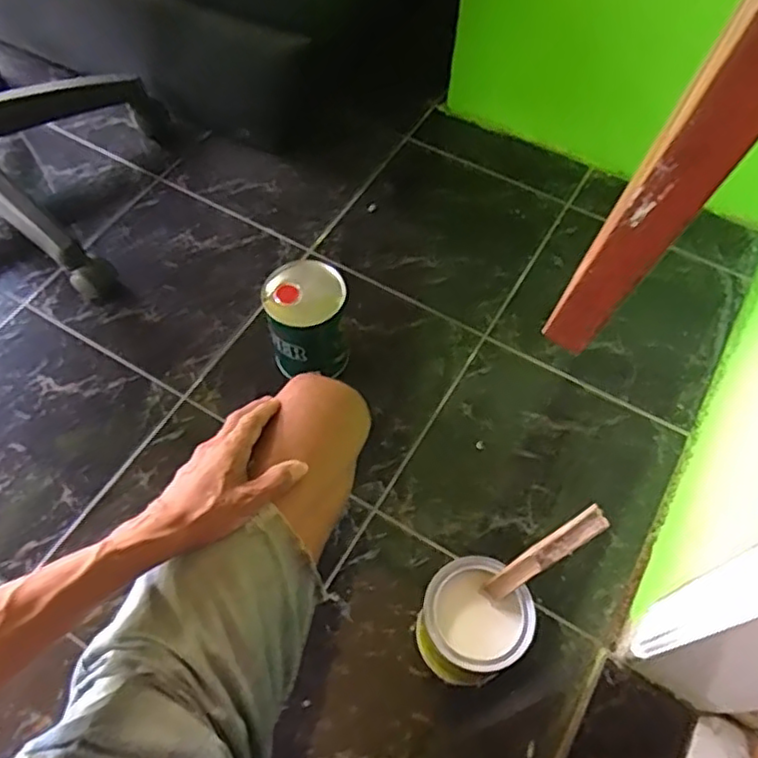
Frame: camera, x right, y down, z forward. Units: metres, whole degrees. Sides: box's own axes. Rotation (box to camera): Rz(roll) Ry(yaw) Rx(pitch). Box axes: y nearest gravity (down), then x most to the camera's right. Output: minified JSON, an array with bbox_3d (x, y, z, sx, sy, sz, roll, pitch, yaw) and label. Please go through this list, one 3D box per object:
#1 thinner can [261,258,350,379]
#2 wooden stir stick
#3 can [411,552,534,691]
[{"bbox_3d":[-0.094,-0.070,0.858,0.097,0.139,0.103,0,59,0],"label":"thinner can"},{"bbox_3d":[0.152,0.165,0.617,0.009,0.145,0.024,4,48,-46],"label":"wooden stir stick"},{"bbox_3d":[0.095,0.253,0.684,0.100,0.119,0.099,0,59,0],"label":"can"}]

